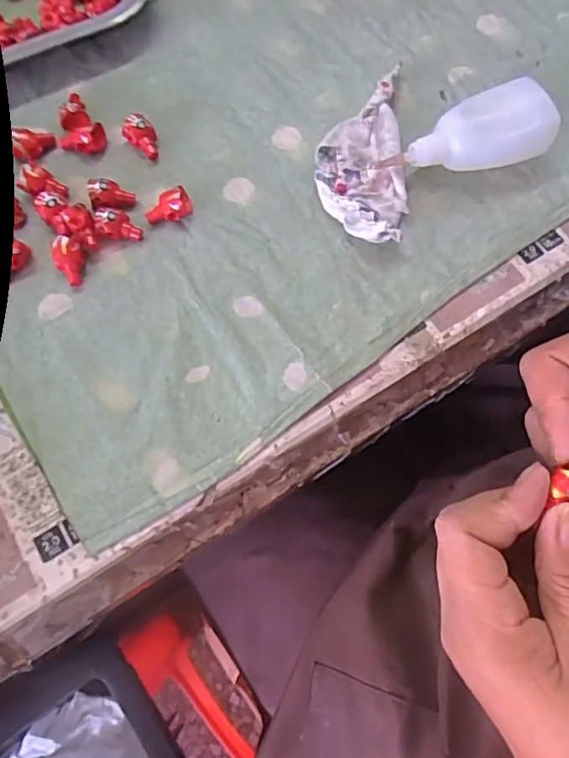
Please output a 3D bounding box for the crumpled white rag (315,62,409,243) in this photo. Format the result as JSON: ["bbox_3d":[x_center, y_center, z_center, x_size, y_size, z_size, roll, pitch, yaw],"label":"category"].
[{"bbox_3d":[0.044,-0.128,0.314,0.049,0.016,0.117,4,71,1],"label":"crumpled white rag"}]

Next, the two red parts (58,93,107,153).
[{"bbox_3d":[-0.122,-0.149,0.321,0.025,0.015,0.040,-29,73,-10],"label":"two red parts"}]

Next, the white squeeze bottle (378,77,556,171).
[{"bbox_3d":[0.102,-0.133,0.310,0.095,0.026,0.040,-21,72,-7],"label":"white squeeze bottle"}]

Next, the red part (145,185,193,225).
[{"bbox_3d":[-0.064,-0.095,0.303,0.025,0.015,0.014,-17,71,-6],"label":"red part"}]

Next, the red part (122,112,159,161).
[{"bbox_3d":[-0.083,-0.140,0.319,0.018,0.015,0.022,-19,72,-7],"label":"red part"}]

